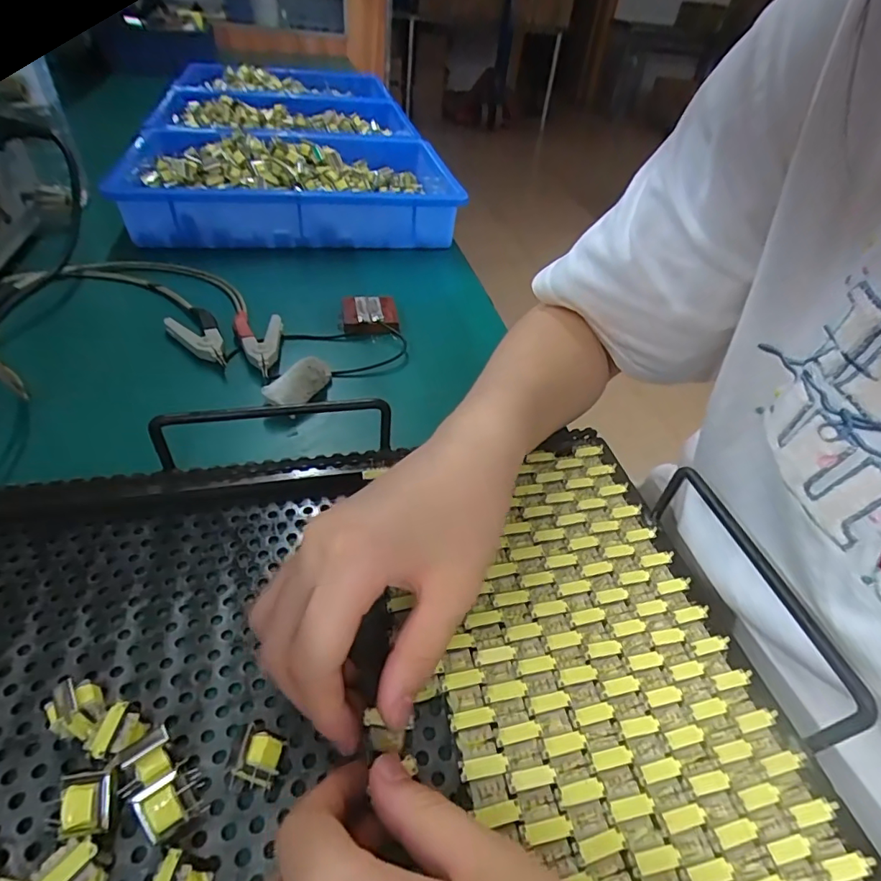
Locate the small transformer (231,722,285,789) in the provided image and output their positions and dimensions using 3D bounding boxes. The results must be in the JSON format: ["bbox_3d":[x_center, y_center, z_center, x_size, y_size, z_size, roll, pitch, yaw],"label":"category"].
[{"bbox_3d":[-0.070,0.126,0.200,0.014,0.018,0.017,9,43,2],"label":"small transformer"}]

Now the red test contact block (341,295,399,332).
[{"bbox_3d":[-0.066,-0.116,0.469,0.049,0.016,0.050,-2,44,-9],"label":"red test contact block"}]

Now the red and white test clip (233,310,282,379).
[{"bbox_3d":[-0.145,-0.081,0.417,0.037,0.013,0.088,-12,46,-19],"label":"red and white test clip"}]

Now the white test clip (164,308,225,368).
[{"bbox_3d":[-0.200,-0.087,0.420,0.036,0.013,0.095,-22,50,-28],"label":"white test clip"}]

